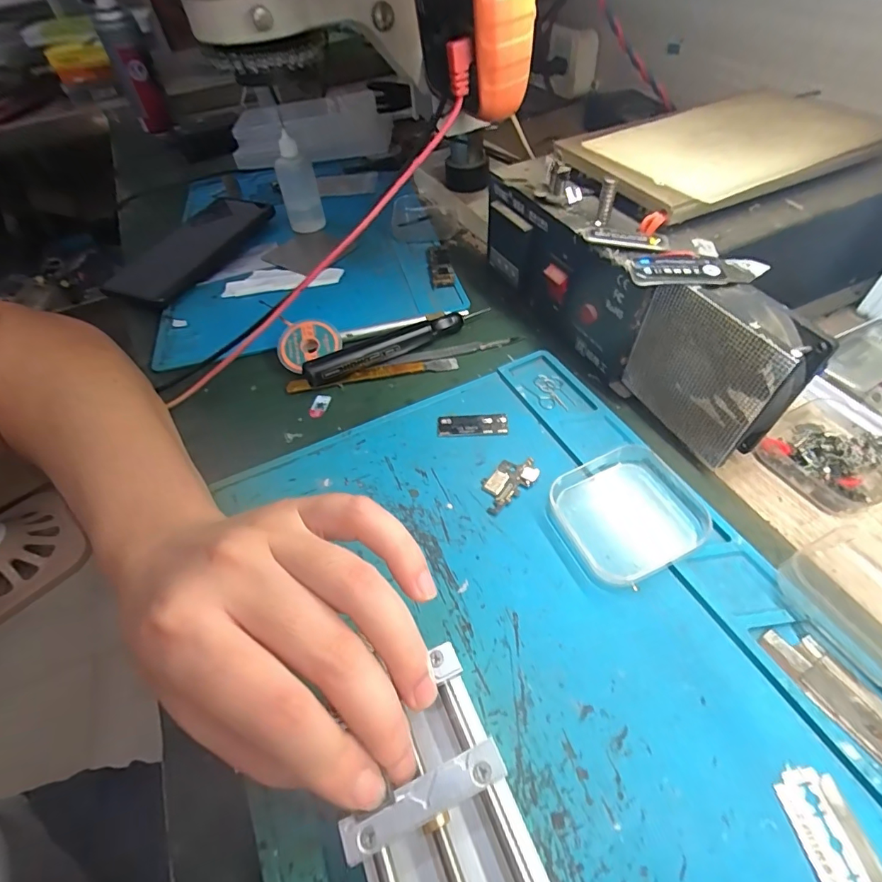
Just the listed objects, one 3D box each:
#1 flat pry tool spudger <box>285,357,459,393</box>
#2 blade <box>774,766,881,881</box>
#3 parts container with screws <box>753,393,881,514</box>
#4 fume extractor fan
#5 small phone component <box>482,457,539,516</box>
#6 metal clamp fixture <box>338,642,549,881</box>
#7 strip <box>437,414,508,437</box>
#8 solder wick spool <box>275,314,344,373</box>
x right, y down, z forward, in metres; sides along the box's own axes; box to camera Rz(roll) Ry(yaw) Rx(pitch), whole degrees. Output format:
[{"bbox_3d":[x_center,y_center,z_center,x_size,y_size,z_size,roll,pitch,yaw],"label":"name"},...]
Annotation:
[{"bbox_3d":[-0.049,-0.049,0.332,0.123,0.004,0.012,-10,51,-3],"label":"flat pry tool spudger"},{"bbox_3d":[0.138,0.140,0.160,0.021,0.004,0.042,-9,51,-2],"label":"blade"},{"bbox_3d":[0.224,0.005,0.258,0.064,0.018,0.062,-31,55,-18],"label":"parts container with screws"},{"bbox_3d":[0.144,-0.037,0.249,0.028,0.085,0.079,-23,53,-13],"label":"fume extractor fan"},{"bbox_3d":[0.038,0.023,0.263,0.041,0.004,0.021,-38,57,-23],"label":"small phone component"},{"bbox_3d":[0.003,0.140,0.152,0.054,0.028,0.112,-21,52,-12],"label":"metal clamp fixture"},{"bbox_3d":[0.020,-0.011,0.292,0.044,0.004,0.016,-1,51,4],"label":"strip"},{"bbox_3d":[-0.098,-0.071,0.342,0.046,0.009,0.038,-17,73,-7],"label":"solder wick spool"}]

